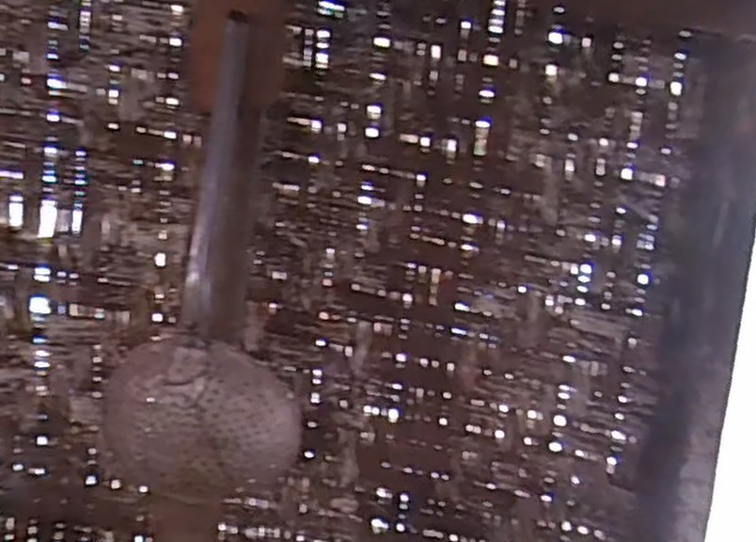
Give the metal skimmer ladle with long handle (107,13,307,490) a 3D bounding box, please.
[{"bbox_3d":[-0.176,-0.001,0.701,0.173,0.430,0.093,-5,4,-6],"label":"metal skimmer ladle with long handle"}]

